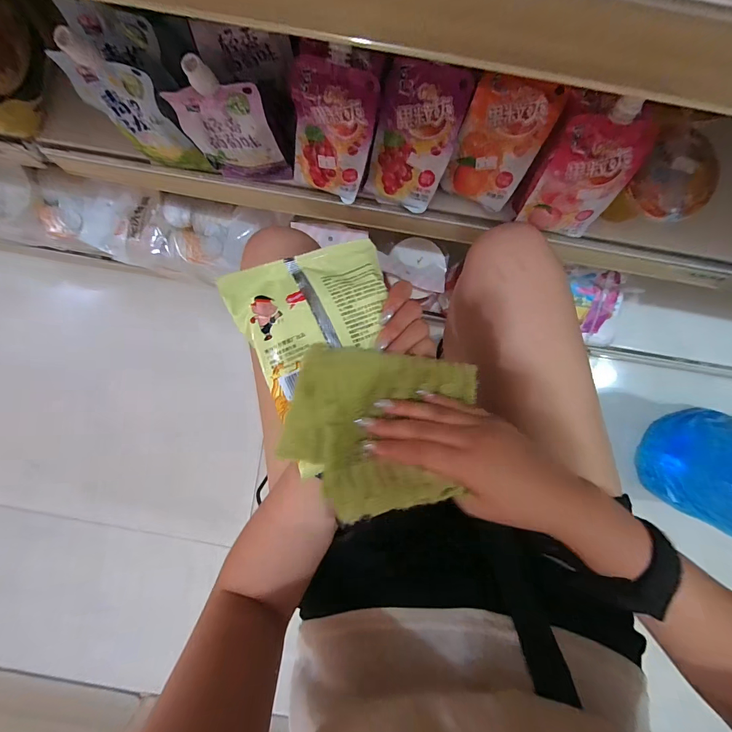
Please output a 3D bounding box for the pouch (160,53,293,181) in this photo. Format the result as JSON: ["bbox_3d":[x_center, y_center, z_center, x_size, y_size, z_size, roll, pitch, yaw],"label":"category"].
[{"bbox_3d":[-0.129,-0.224,0.349,0.080,0.160,0.024,-7,96,0],"label":"pouch"}]

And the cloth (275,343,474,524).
[{"bbox_3d":[0.011,0.049,0.273,0.140,0.045,0.115,9,95,-1],"label":"cloth"}]

